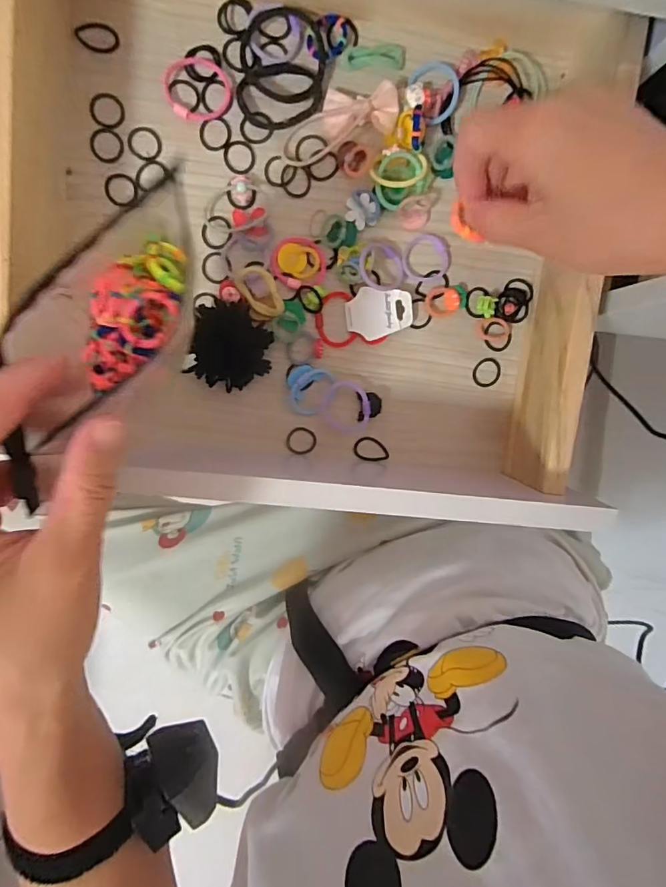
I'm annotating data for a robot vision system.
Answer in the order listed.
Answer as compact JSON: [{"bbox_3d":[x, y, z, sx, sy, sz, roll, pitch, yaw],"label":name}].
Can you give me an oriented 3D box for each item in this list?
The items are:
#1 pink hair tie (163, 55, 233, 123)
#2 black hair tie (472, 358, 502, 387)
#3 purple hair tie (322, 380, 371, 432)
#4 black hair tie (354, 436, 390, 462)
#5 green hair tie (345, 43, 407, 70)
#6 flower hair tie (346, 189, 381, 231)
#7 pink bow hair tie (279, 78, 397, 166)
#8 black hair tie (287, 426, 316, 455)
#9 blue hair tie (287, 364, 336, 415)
[{"bbox_3d":[-0.086,-0.226,0.310,0.040,0.008,0.039,0,99,-2],"label":"pink hair tie"},{"bbox_3d":[0.112,-0.051,0.353,0.020,0.004,0.021,0,99,-2],"label":"black hair tie"},{"bbox_3d":[0.009,-0.025,0.346,0.034,0.012,0.036,0,99,-2],"label":"purple hair tie"},{"bbox_3d":[0.028,0.005,0.357,0.026,0.004,0.017,12,98,-4],"label":"black hair tie"},{"bbox_3d":[0.028,-0.249,0.312,0.037,0.004,0.014,-1,99,-2],"label":"green hair tie"},{"bbox_3d":[0.020,-0.156,0.326,0.023,0.004,0.024,0,99,-2],"label":"flower hair tie"},{"bbox_3d":[0.003,-0.208,0.313,0.077,0.014,0.034,-19,99,1],"label":"pink bow hair tie"},{"bbox_3d":[-0.023,-0.002,0.353,0.022,0.004,0.021,0,99,-2],"label":"black hair tie"},{"bbox_3d":[-0.015,-0.037,0.342,0.032,0.010,0.034,-5,99,-1],"label":"blue hair tie"}]

